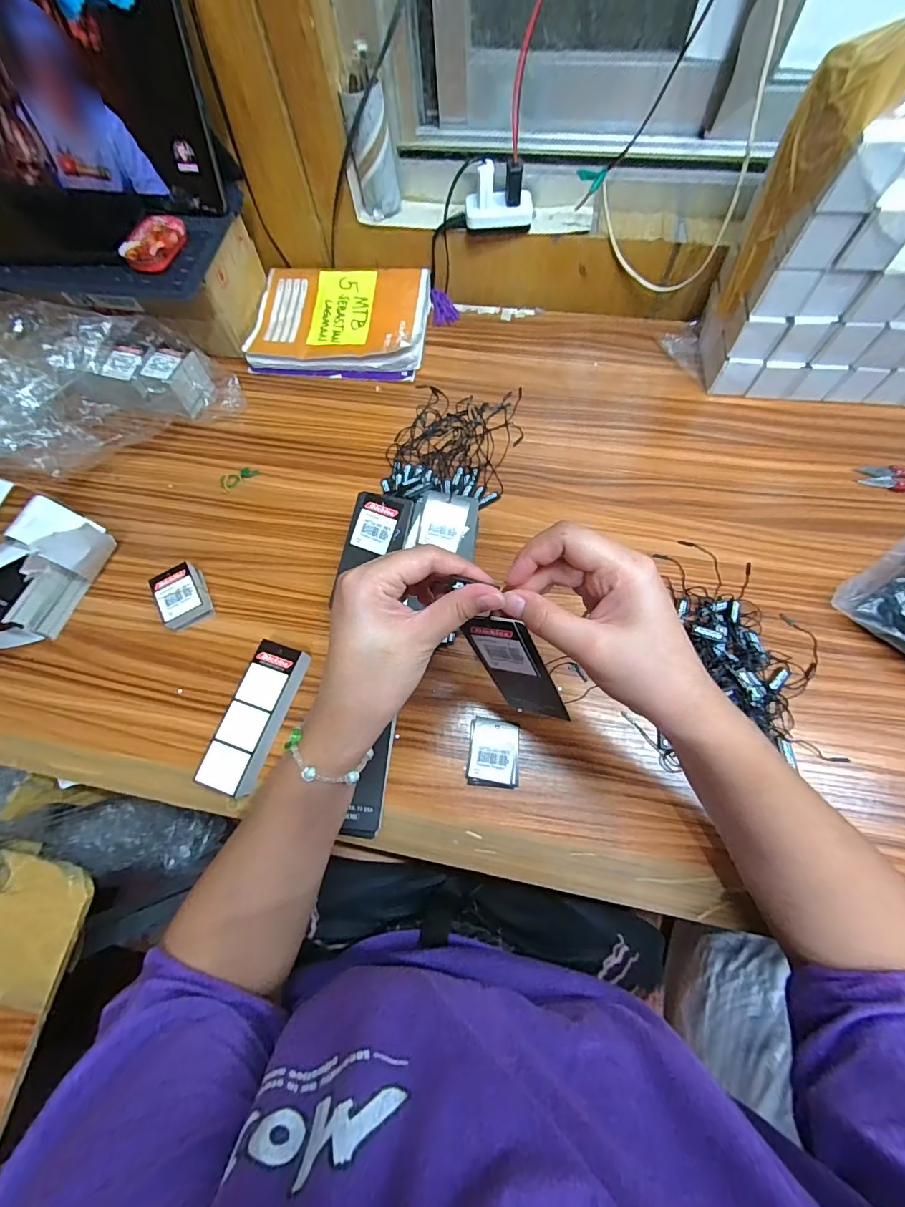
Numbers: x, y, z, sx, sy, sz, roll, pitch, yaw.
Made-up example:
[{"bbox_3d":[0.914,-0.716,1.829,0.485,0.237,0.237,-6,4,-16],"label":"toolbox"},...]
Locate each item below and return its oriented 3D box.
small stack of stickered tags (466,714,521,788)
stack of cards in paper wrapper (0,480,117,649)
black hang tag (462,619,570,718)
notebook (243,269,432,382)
[{"bbox_3d":[0.034,0.123,0.376,0.042,0.004,0.053,4,69,4],"label":"small stack of stickered tags"},{"bbox_3d":[-0.378,-0.023,0.401,0.076,0.103,0.131,18,71,10],"label":"stack of cards in paper wrapper"},{"bbox_3d":[0.038,0.041,0.278,0.046,0.089,0.004,1,44,40],"label":"black hang tag"},{"bbox_3d":[-0.134,-0.338,0.547,0.202,0.027,0.146,4,69,5],"label":"notebook"}]

